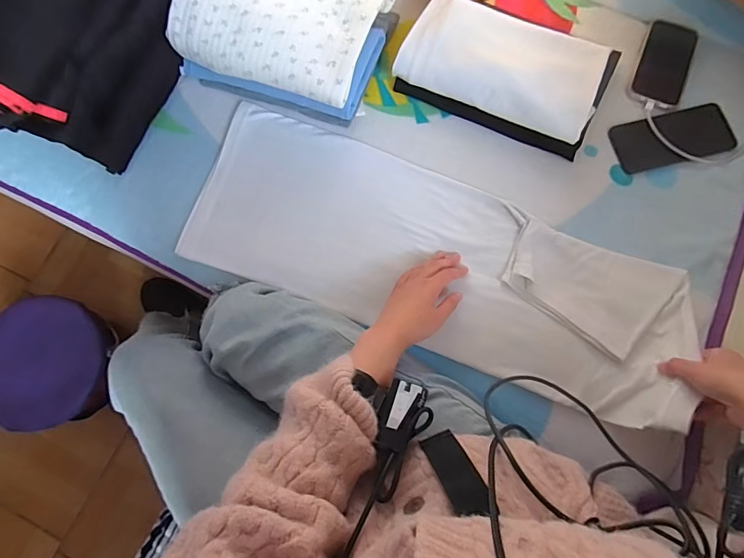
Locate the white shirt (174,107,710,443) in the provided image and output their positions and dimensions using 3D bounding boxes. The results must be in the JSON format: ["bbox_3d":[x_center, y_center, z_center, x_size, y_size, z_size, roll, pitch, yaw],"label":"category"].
[{"bbox_3d":[0.080,-0.042,0.574,0.643,0.050,0.248,20,82,7],"label":"white shirt"}]

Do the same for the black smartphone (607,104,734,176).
[{"bbox_3d":[0.430,-0.202,0.629,0.167,0.011,0.076,-12,76,-3],"label":"black smartphone"}]

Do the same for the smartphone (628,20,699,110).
[{"bbox_3d":[0.435,-0.320,0.651,0.071,0.006,0.153,24,77,6],"label":"smartphone"}]

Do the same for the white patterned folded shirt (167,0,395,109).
[{"bbox_3d":[-0.122,-0.363,0.578,0.254,0.051,0.213,21,77,6],"label":"white patterned folded shirt"}]

